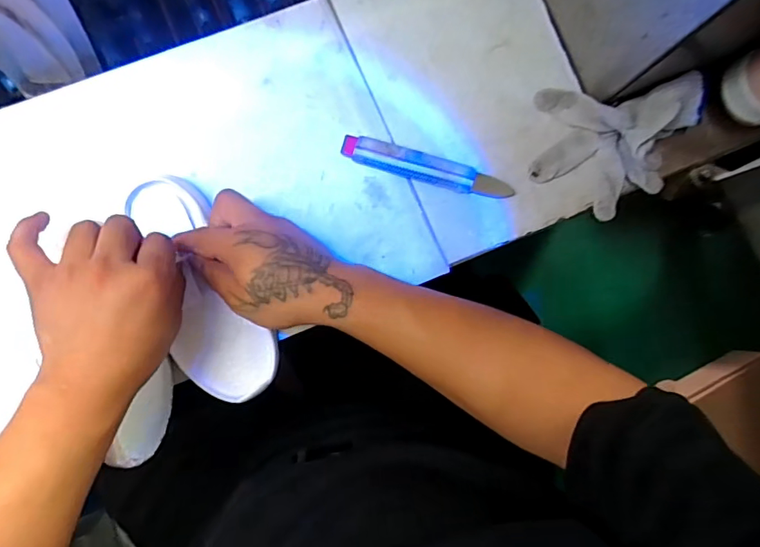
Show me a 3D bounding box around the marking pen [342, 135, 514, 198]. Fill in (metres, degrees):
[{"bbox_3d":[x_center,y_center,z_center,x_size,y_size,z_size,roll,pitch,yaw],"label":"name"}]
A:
[{"bbox_3d":[0.046,-0.099,0.476,0.163,0.015,0.028,15,86,-3],"label":"marking pen"}]

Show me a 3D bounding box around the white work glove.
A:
[{"bbox_3d":[0.231,-0.119,0.484,0.166,0.034,0.124,-5,87,-5],"label":"white work glove"}]

